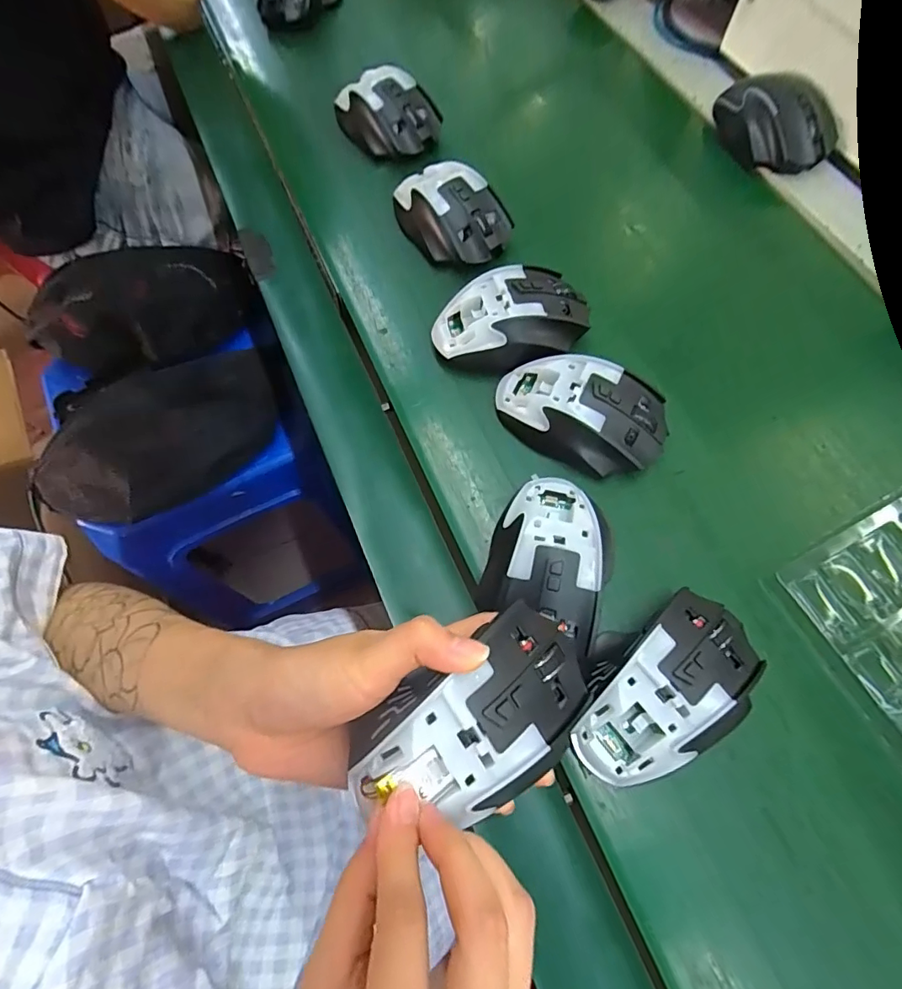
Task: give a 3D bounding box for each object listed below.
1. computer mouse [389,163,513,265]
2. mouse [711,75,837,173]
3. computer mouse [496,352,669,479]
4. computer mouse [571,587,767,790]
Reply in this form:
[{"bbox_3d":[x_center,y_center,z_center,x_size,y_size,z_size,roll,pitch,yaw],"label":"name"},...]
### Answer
[{"bbox_3d":[-0.001,-0.235,0.405,0.064,0.035,0.109,-36,74,-16],"label":"computer mouse"},{"bbox_3d":[0.286,-0.335,0.437,0.058,0.046,0.112,-26,71,-12],"label":"mouse"},{"bbox_3d":[0.089,-0.055,0.335,0.112,0.043,0.068,17,68,4],"label":"computer mouse"},{"bbox_3d":[0.115,0.104,0.269,0.114,0.039,0.072,-27,70,-10],"label":"computer mouse"}]

